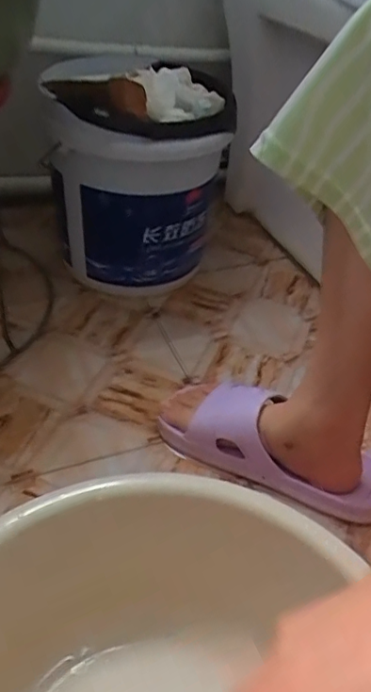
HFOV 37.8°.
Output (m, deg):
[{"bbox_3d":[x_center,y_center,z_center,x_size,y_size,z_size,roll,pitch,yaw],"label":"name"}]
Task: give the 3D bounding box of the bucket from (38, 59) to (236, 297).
[{"bbox_3d":[-0.075,-0.244,0.811,0.255,0.305,0.270,6,40,-2],"label":"bucket"}]

